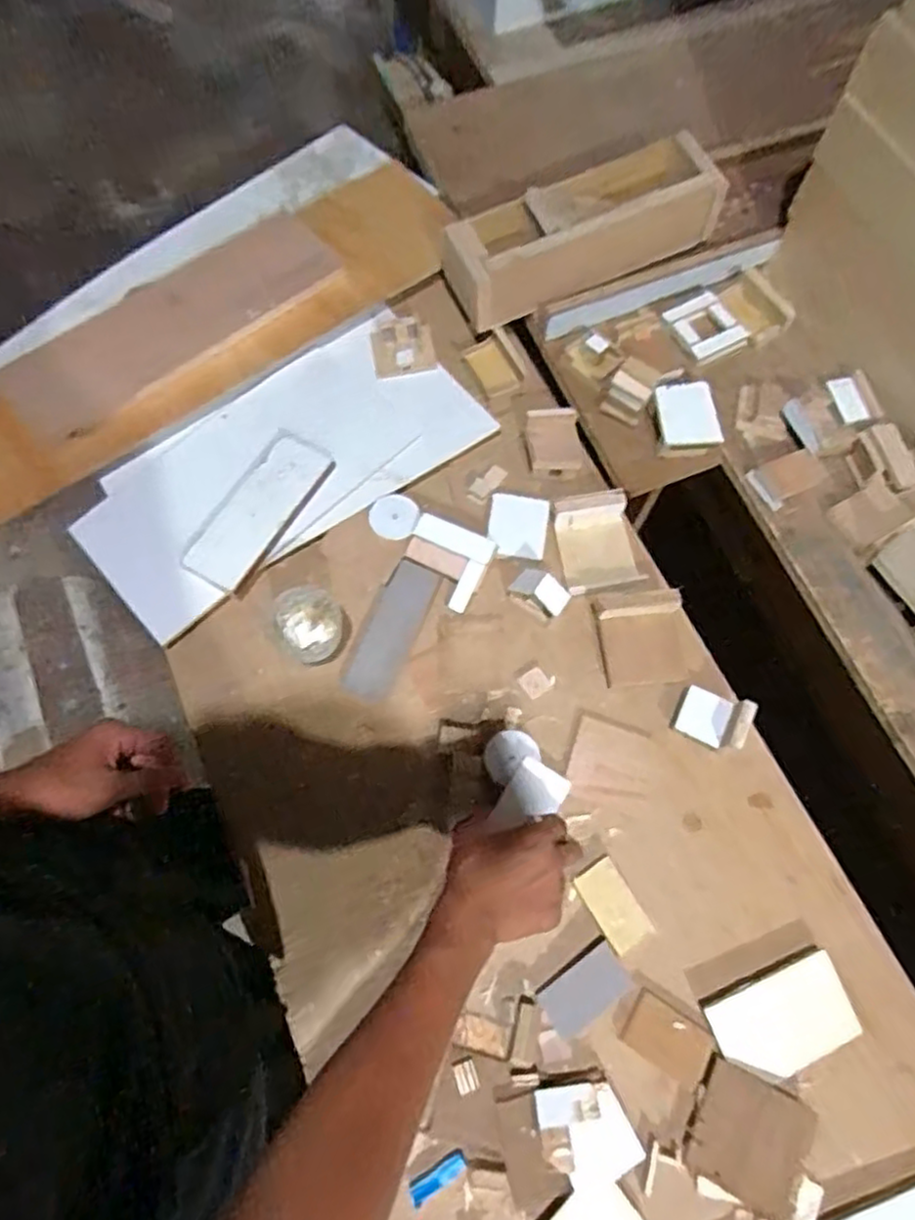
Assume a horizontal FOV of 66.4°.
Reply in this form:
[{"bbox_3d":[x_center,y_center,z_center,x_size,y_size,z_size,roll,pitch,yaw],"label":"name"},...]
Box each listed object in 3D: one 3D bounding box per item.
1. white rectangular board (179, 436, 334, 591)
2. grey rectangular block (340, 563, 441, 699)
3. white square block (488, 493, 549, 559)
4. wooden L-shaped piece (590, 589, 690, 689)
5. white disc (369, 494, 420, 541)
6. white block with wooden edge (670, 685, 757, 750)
[{"bbox_3d":[-0.213,-0.109,0.753,0.072,0.011,0.187,29,73,11],"label":"white rectangular board"},{"bbox_3d":[-0.072,0.022,0.751,0.058,0.016,0.153,22,72,8],"label":"grey rectangular block"},{"bbox_3d":[0.068,-0.094,0.779,0.062,0.009,0.071,5,70,2],"label":"white square block"},{"bbox_3d":[0.193,0.030,0.726,0.089,0.031,0.099,-7,70,-2],"label":"wooden L-shaped piece"},{"bbox_3d":[-0.069,-0.106,0.772,0.054,0.006,0.056,0,70,0],"label":"white disc"},{"bbox_3d":[0.250,0.104,0.683,0.062,0.035,0.049,23,72,8],"label":"white block with wooden edge"}]

